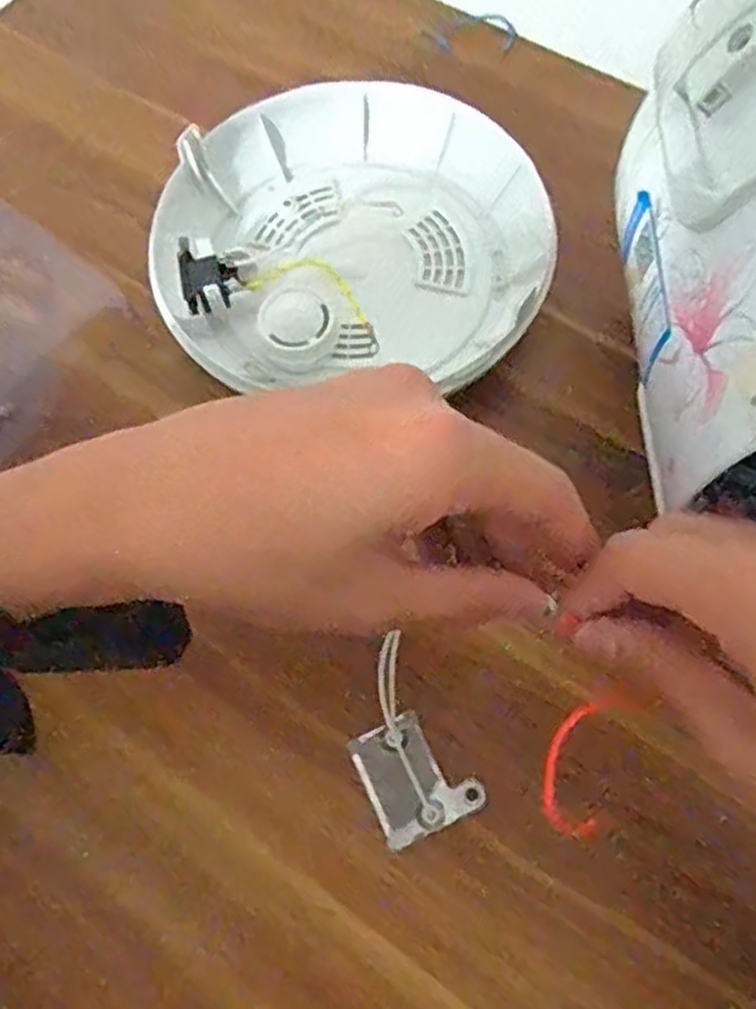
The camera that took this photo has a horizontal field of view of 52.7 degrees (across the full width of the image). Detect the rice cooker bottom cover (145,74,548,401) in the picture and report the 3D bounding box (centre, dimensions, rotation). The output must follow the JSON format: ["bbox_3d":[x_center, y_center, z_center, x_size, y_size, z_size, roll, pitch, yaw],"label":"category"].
[{"bbox_3d":[-0.012,-0.140,0.413,0.196,0.052,0.188,2,68,3],"label":"rice cooker bottom cover"}]

